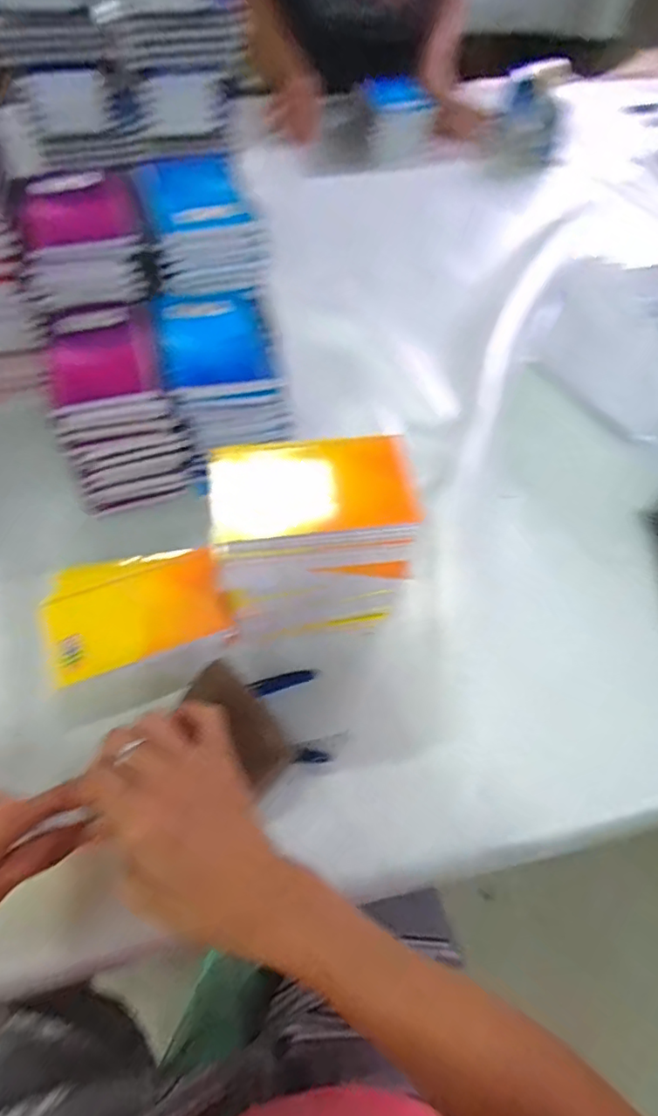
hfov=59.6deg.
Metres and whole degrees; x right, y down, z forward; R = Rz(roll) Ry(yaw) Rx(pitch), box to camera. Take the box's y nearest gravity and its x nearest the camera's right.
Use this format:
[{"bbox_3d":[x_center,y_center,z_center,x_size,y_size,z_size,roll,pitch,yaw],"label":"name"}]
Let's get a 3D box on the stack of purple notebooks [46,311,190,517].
[{"bbox_3d":[-0.198,-0.140,0.535,0.096,0.110,0.148,-15,59,-13],"label":"stack of purple notebooks"}]

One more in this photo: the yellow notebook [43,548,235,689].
[{"bbox_3d":[-0.154,0.037,0.452,0.133,0.015,0.090,-21,72,-10],"label":"yellow notebook"}]

